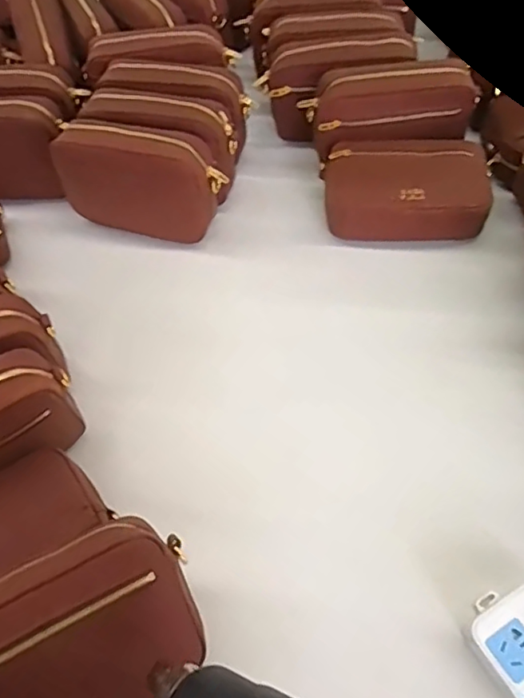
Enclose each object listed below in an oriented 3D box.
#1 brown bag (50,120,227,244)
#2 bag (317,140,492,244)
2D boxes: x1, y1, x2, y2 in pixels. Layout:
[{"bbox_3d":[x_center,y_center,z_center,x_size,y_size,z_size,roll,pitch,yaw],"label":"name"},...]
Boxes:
[{"bbox_3d":[-0.147,-0.205,0.691,0.201,0.138,0.072,16,60,14],"label":"brown bag"},{"bbox_3d":[0.175,-0.201,0.688,0.193,0.068,0.132,-1,58,4],"label":"bag"}]

